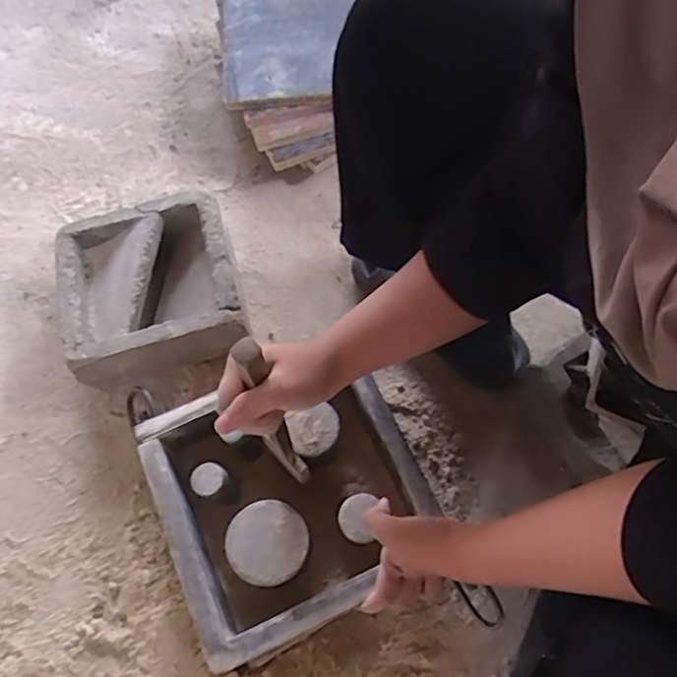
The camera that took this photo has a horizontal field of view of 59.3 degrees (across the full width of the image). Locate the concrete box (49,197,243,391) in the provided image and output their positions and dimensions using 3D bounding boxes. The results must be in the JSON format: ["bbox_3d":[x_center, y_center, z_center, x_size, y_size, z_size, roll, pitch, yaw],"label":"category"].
[{"bbox_3d":[-0.227,-0.057,0.741,0.202,0.100,0.196,-14,67,-8],"label":"concrete box"}]

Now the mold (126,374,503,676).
[{"bbox_3d":[-0.048,0.155,0.594,0.235,0.084,0.232,-22,69,-12],"label":"mold"}]

